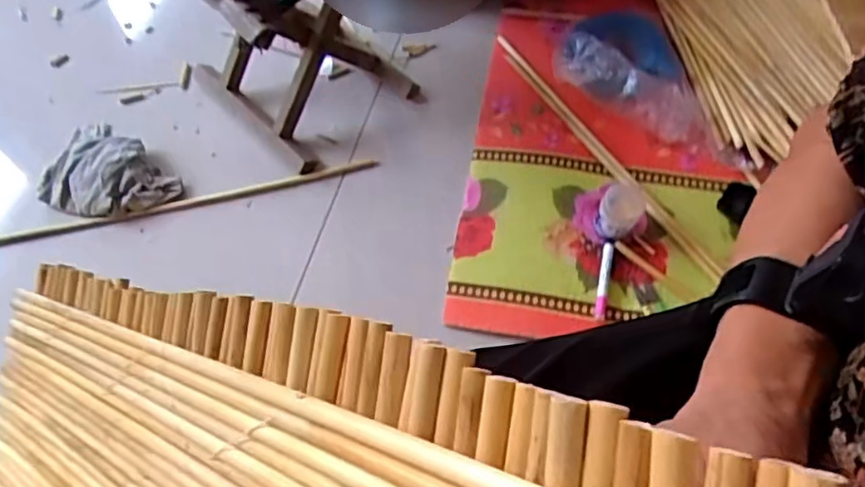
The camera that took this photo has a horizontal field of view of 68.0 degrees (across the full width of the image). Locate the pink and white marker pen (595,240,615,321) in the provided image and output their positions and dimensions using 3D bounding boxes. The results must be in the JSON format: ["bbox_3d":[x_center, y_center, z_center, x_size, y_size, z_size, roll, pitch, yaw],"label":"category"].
[{"bbox_3d":[0.212,0.045,0.789,0.014,0.007,0.099,14,62,8],"label":"pink and white marker pen"}]

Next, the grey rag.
[{"bbox_3d":[-0.440,-0.095,0.870,0.190,0.041,0.136,21,64,14],"label":"grey rag"}]

